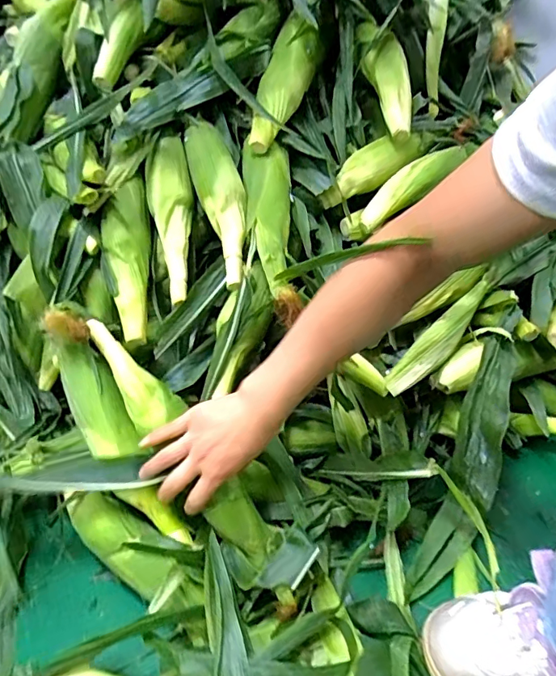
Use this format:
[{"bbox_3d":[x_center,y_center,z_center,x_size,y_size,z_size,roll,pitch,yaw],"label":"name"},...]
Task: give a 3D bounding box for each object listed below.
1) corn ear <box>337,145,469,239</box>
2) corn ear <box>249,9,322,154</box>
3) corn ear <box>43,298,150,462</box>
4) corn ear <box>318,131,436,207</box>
[{"bbox_3d":[0.176,-0.201,0.638,0.208,0.048,0.047,-38,40,-4],"label":"corn ear"},{"bbox_3d":[0.006,-0.332,0.633,0.047,0.062,0.217,11,71,25],"label":"corn ear"},{"bbox_3d":[-0.214,0.053,0.538,0.055,0.051,0.195,-23,81,-21],"label":"corn ear"},{"bbox_3d":[0.133,-0.235,0.641,0.195,0.046,0.042,-33,40,-9],"label":"corn ear"}]

